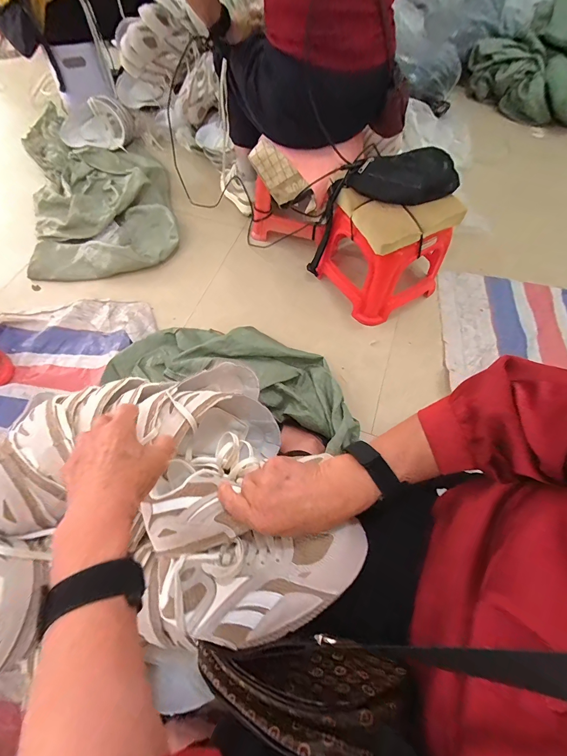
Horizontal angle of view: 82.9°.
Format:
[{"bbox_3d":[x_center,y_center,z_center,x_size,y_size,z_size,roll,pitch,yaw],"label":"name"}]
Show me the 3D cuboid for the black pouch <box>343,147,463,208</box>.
[{"bbox_3d":[0.284,-0.476,0.759,0.258,0.078,0.110,10,63,4],"label":"black pouch"}]

